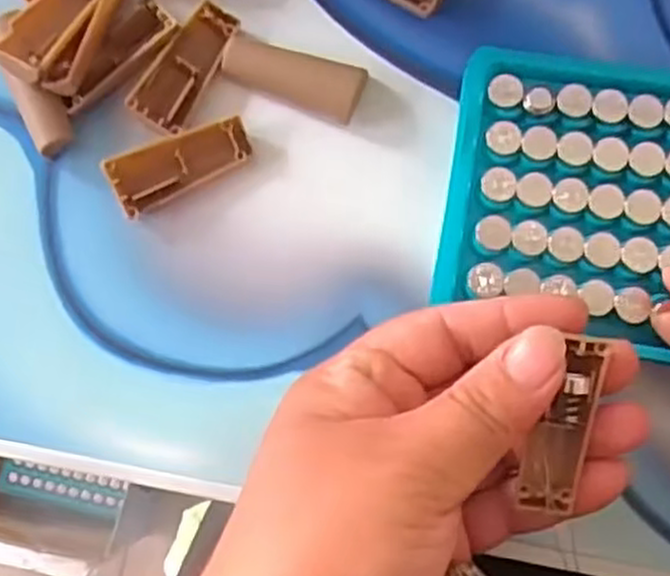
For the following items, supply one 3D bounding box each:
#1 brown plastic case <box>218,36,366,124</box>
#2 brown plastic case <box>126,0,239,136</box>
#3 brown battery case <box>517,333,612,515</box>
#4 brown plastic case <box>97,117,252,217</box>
[{"bbox_3d":[-0.015,-0.074,0.279,0.048,0.009,0.019,18,83,6],"label":"brown plastic case"},{"bbox_3d":[-0.053,-0.079,0.279,0.020,0.004,0.049,29,79,-11],"label":"brown plastic case"},{"bbox_3d":[0.064,0.037,0.217,0.016,0.005,0.047,16,97,6],"label":"brown battery case"},{"bbox_3d":[-0.053,-0.043,0.274,0.049,0.014,0.019,-23,80,0],"label":"brown plastic case"}]

